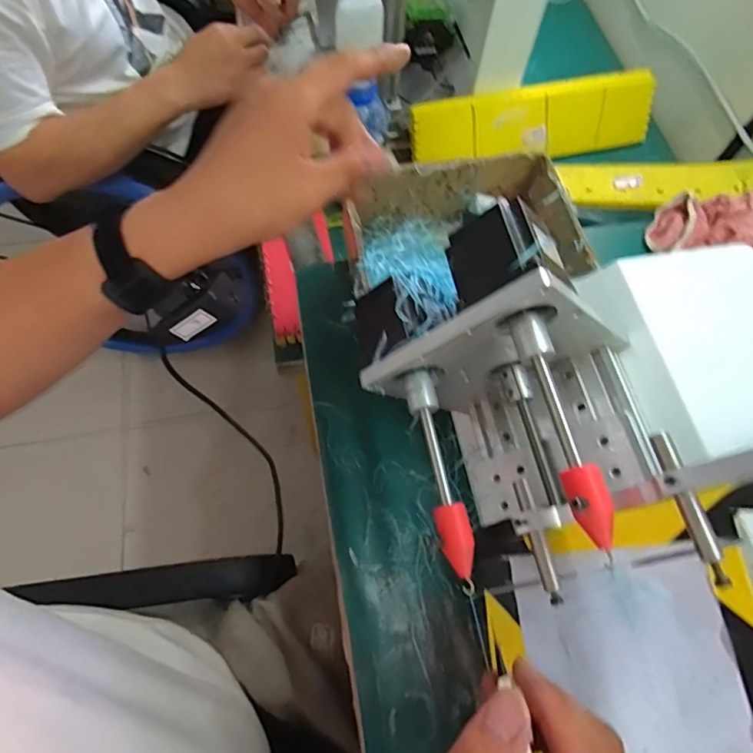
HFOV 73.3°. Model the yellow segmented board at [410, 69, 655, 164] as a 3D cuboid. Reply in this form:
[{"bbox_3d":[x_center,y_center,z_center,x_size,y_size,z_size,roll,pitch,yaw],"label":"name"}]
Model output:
[{"bbox_3d":[0.219,-0.350,0.702,0.348,0.092,0.019,-11,31,-6],"label":"yellow segmented board"}]

